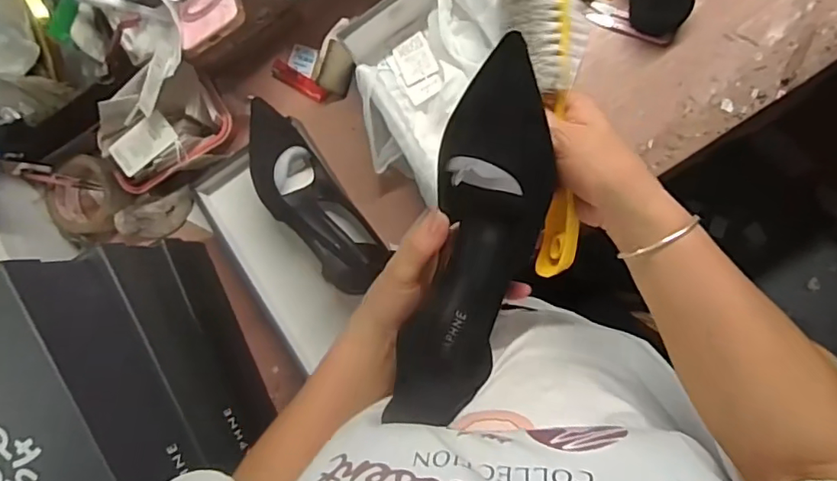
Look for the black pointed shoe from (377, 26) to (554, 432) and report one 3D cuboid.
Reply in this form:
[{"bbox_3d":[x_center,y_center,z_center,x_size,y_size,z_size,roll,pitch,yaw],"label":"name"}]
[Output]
[{"bbox_3d":[0.042,0.000,0.366,0.075,0.067,0.245,14,102,7],"label":"black pointed shoe"}]

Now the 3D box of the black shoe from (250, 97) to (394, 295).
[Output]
[{"bbox_3d":[-0.133,-0.053,0.656,0.079,0.085,0.237,-37,86,7],"label":"black shoe"}]

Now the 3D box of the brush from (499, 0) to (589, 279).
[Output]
[{"bbox_3d":[0.090,-0.085,0.375,0.050,0.033,0.231,-7,113,8],"label":"brush"}]

